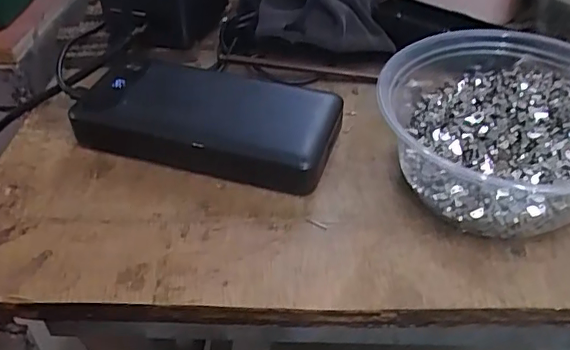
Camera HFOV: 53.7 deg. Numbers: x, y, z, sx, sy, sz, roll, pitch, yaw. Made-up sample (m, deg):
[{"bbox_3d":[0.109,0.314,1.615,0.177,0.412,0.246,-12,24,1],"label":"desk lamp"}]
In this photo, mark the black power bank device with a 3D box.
[{"bbox_3d":[-0.049,-0.037,0.348,0.159,0.027,0.076,13,47,14],"label":"black power bank device"}]

